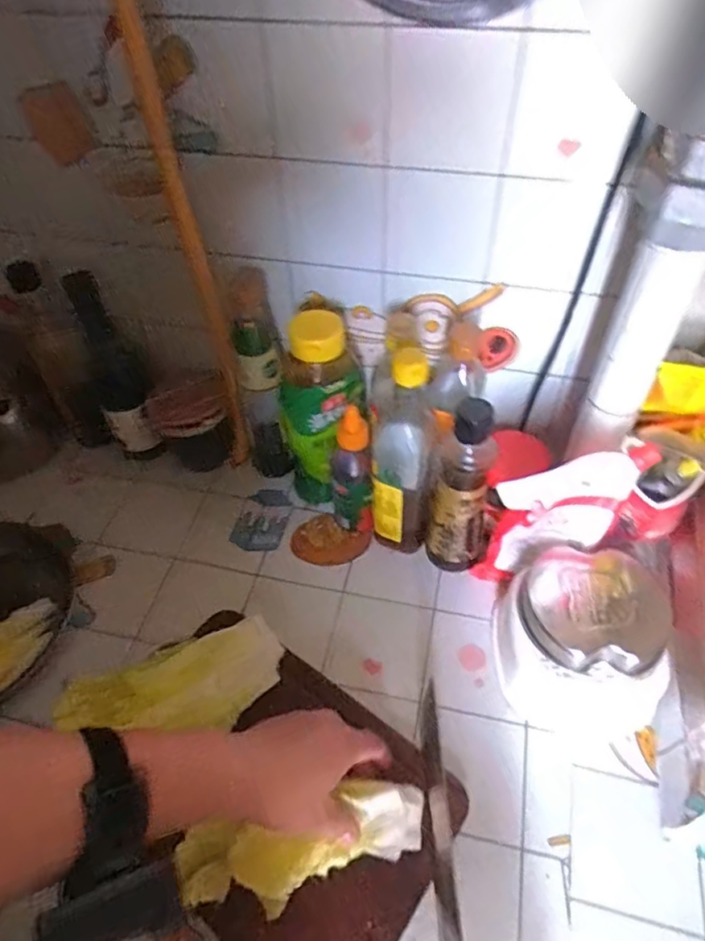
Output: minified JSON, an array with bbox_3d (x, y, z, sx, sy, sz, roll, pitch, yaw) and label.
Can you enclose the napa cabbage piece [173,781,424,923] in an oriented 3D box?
[{"bbox_3d":[-0.037,0.284,0.442,0.188,0.042,0.060,-11,51,-7],"label":"napa cabbage piece"}]

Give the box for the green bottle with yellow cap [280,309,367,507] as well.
[{"bbox_3d":[-0.033,-0.057,0.645,0.078,0.234,0.070,24,55,21],"label":"green bottle with yellow cap"}]

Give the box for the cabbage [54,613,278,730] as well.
[{"bbox_3d":[-0.149,0.187,0.509,0.183,0.029,0.074,-8,48,-28],"label":"cabbage"}]

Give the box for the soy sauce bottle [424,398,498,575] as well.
[{"bbox_3d":[0.111,0.027,0.585,0.064,0.218,0.048,15,53,15],"label":"soy sauce bottle"}]

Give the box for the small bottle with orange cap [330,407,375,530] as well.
[{"bbox_3d":[-0.001,0.003,0.635,0.045,0.167,0.045,-4,50,-1],"label":"small bottle with orange cap"}]

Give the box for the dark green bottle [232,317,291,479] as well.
[{"bbox_3d":[-0.102,-0.072,0.670,0.051,0.214,0.048,-12,51,-7],"label":"dark green bottle"}]

